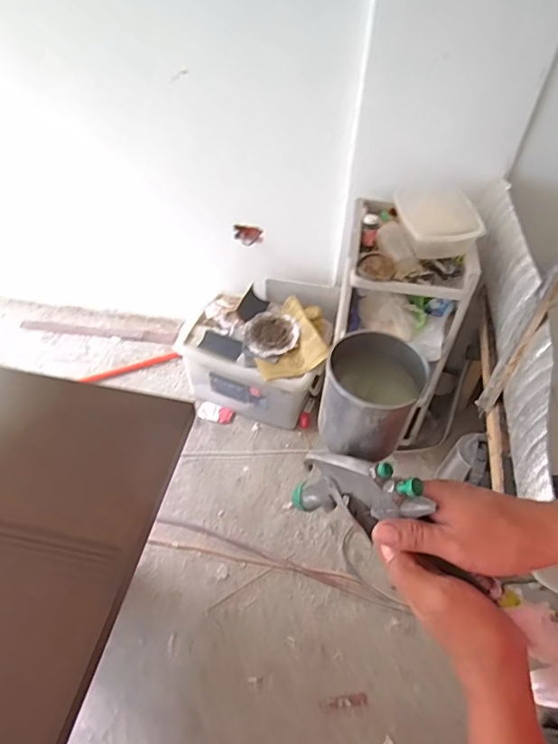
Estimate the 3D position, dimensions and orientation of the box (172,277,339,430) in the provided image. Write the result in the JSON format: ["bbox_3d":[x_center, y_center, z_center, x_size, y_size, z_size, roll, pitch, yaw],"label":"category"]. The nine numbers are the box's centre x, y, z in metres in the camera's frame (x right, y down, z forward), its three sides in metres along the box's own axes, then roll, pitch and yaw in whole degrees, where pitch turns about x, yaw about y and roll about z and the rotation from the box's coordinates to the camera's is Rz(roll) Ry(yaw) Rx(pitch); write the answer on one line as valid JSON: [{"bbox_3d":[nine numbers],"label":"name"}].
[{"bbox_3d":[-0.057,-0.084,1.797,0.491,0.321,0.400,19,50,14],"label":"box"}]

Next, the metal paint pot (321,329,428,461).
[{"bbox_3d":[0.074,0.019,0.421,0.072,0.069,0.074,21,51,16],"label":"metal paint pot"}]

